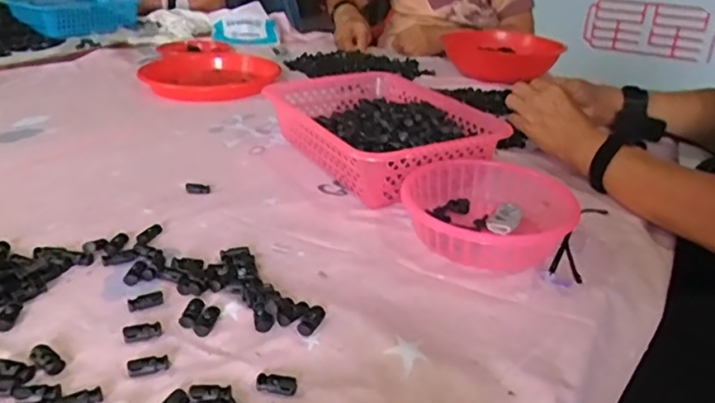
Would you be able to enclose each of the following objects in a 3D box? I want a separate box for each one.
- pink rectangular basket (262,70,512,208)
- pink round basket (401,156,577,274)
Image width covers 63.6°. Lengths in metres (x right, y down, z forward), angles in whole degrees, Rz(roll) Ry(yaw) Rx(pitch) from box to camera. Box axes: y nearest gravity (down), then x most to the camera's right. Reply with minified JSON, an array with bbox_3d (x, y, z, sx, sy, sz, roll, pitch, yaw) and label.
[{"bbox_3d":[0.026,-0.093,0.763,0.208,0.082,0.294,-11,31,-25],"label":"pink rectangular basket"},{"bbox_3d":[0.125,0.011,0.597,0.153,0.055,0.164,3,28,-2],"label":"pink round basket"}]

